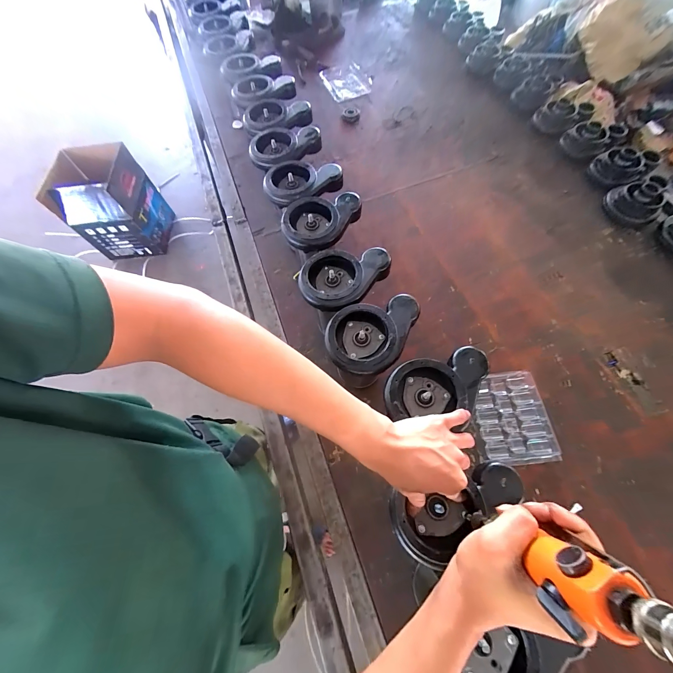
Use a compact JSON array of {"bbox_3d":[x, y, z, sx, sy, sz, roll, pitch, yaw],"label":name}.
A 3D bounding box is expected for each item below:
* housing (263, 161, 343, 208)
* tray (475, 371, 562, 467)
[{"bbox_3d":[-0.071,-0.334,0.641,0.174,0.042,0.116,-10,65,-2],"label":"housing"},{"bbox_3d":[0.340,0.156,0.569,0.130,0.019,0.169,-6,65,0],"label":"tray"}]

